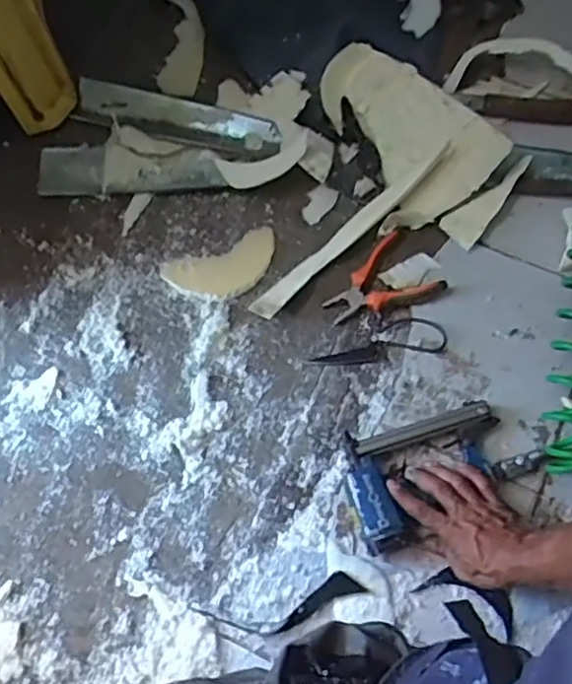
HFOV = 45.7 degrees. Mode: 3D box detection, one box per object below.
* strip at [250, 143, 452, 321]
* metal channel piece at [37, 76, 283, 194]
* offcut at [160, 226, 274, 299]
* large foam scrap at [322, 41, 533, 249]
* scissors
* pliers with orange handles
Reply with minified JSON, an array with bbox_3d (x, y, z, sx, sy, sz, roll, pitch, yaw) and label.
[{"bbox_3d":[0.093,-0.157,0.955,0.033,0.038,0.376,43,72,14],"label":"strip"},{"bbox_3d":[-0.183,-0.294,0.984,0.332,0.044,0.162,0,67,-2],"label":"metal channel piece"},{"bbox_3d":[-0.082,-0.101,0.919,0.156,0.013,0.077,-24,70,-12],"label":"offcut"},{"bbox_3d":[0.180,-0.274,0.965,0.309,0.075,0.215,23,68,7],"label":"large foam scrap"},{"bbox_3d":[0.120,-0.001,0.908,0.184,0.015,0.051,-5,67,-4],"label":"scissors"},{"bbox_3d":[0.124,-0.076,0.910,0.146,0.019,0.106,-32,72,-15],"label":"pliers with orange handles"}]

